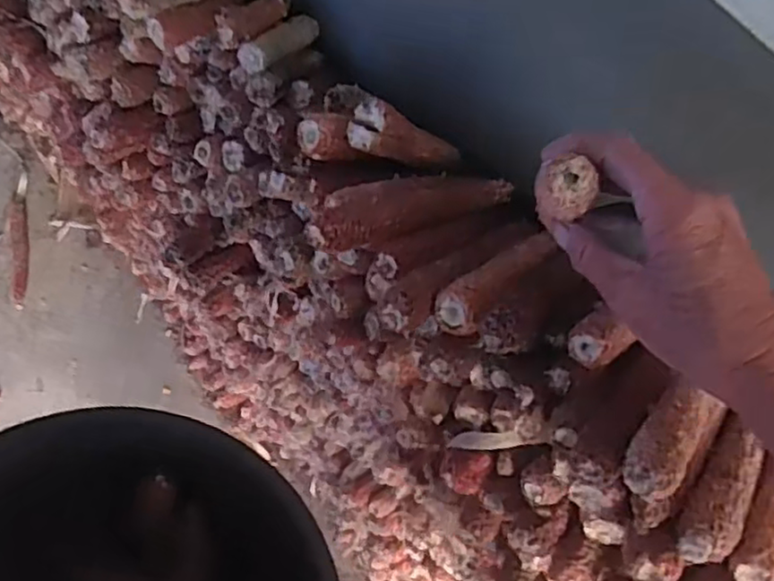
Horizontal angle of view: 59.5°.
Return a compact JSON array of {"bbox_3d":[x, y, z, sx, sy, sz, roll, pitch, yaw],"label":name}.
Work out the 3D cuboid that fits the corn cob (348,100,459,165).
[{"bbox_3d":[0.020,-0.109,0.506,0.034,0.118,0.028,-32,69,29],"label":"corn cob"}]

